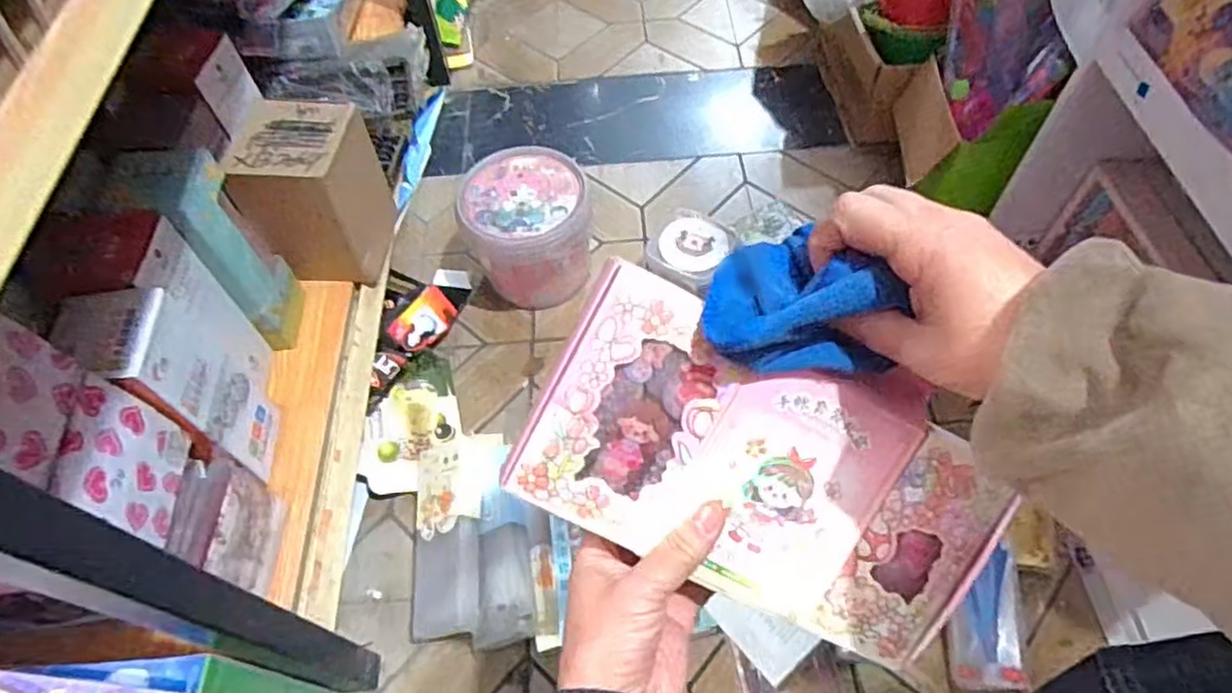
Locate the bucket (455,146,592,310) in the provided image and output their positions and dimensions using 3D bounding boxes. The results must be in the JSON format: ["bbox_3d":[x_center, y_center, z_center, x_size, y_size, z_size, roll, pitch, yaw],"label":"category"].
[{"bbox_3d":[-0.105,-0.141,0.848,0.147,0.128,0.154,-1,57,2],"label":"bucket"}]

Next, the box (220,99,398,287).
[{"bbox_3d":[-0.305,-0.152,0.712,0.099,0.156,0.117,2,57,4],"label":"box"}]

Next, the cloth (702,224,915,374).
[{"bbox_3d":[0.083,-0.023,0.329,0.082,0.056,0.059,-8,57,-3],"label":"cloth"}]

